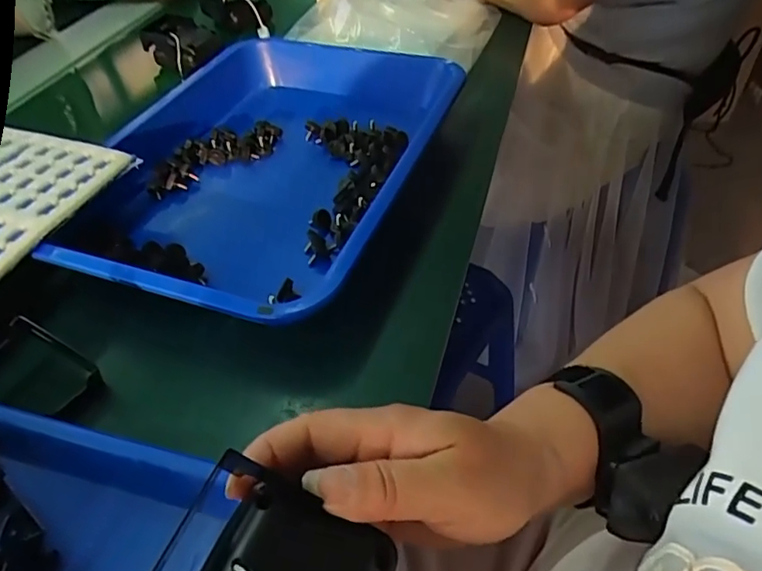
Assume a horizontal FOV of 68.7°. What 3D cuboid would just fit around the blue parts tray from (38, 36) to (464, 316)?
[{"bbox_3d":[-0.090,-0.104,0.491,0.249,0.063,0.360,14,48,16],"label":"blue parts tray"}]

